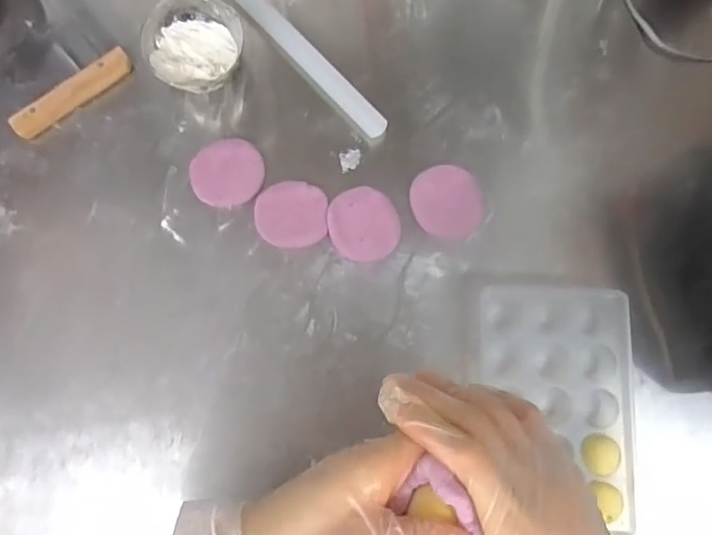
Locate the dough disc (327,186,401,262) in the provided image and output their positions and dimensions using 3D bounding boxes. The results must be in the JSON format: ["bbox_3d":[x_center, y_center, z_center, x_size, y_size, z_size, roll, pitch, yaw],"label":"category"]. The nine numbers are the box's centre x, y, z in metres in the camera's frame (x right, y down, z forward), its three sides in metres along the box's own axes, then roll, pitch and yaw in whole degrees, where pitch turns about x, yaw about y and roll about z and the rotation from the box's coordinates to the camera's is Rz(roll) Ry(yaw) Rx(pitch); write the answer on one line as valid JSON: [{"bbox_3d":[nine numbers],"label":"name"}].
[{"bbox_3d":[0.008,-0.047,0.610,0.075,0.012,0.081,0,80,-1],"label":"dough disc"}]

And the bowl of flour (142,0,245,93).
[{"bbox_3d":[-0.181,-0.249,0.627,0.100,0.054,0.107,19,80,2],"label":"bowl of flour"}]

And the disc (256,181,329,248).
[{"bbox_3d":[-0.071,-0.059,0.611,0.077,0.010,0.072,0,80,-1],"label":"disc"}]

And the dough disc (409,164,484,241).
[{"bbox_3d":[0.104,-0.074,0.624,0.076,0.005,0.085,-16,81,-4],"label":"dough disc"}]

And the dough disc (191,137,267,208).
[{"bbox_3d":[-0.144,-0.106,0.618,0.079,0.007,0.077,0,80,-1],"label":"dough disc"}]

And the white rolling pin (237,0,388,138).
[{"bbox_3d":[-0.079,-0.269,0.643,0.029,0.027,0.315,-43,83,-8],"label":"white rolling pin"}]

